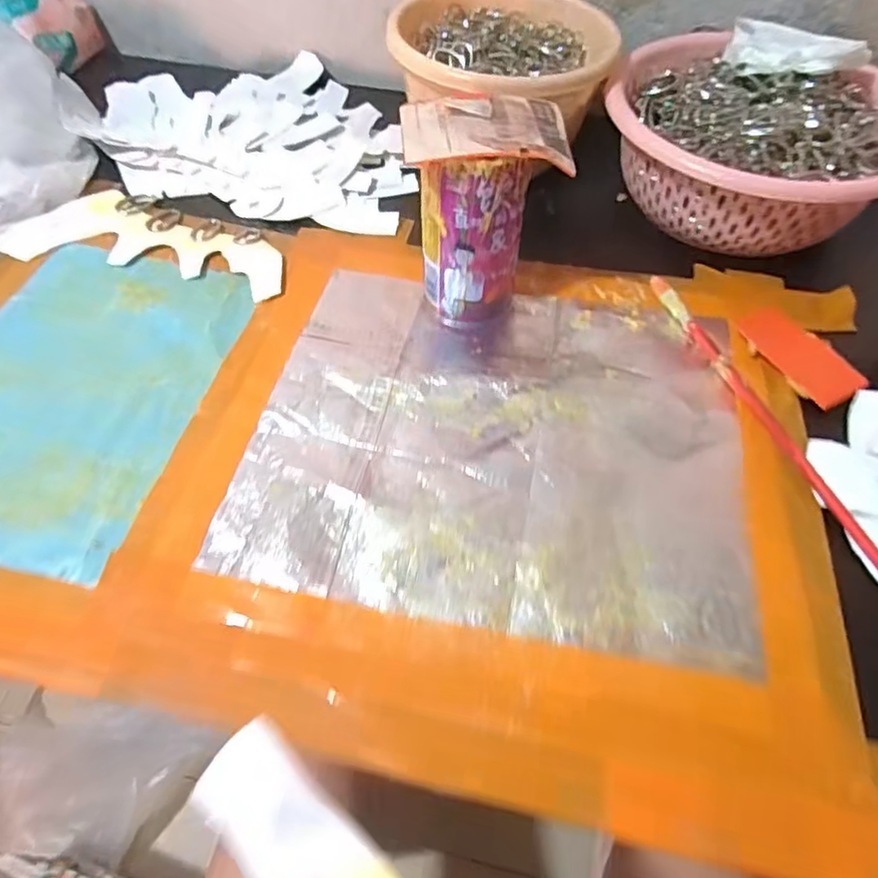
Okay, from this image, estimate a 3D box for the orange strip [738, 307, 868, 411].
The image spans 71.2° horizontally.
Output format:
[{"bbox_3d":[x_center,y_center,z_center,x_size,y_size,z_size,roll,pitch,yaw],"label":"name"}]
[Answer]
[{"bbox_3d":[0.240,-0.057,0.412,0.045,0.004,0.087,-21,55,-15],"label":"orange strip"}]

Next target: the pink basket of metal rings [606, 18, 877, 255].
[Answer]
[{"bbox_3d":[0.239,-0.226,0.468,0.220,0.095,0.174,26,60,16],"label":"pink basket of metal rings"}]

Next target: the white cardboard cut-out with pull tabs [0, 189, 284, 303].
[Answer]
[{"bbox_3d":[-0.213,-0.153,0.468,0.214,0.007,0.087,12,57,8],"label":"white cardboard cut-out with pull tabs"}]

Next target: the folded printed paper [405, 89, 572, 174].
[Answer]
[{"bbox_3d":[0.027,-0.176,0.348,0.094,0.012,0.065,-3,54,-2],"label":"folded printed paper"}]

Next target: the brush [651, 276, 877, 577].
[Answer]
[{"bbox_3d":[0.199,-0.012,0.371,0.012,0.010,0.258,-17,58,-11],"label":"brush"}]

